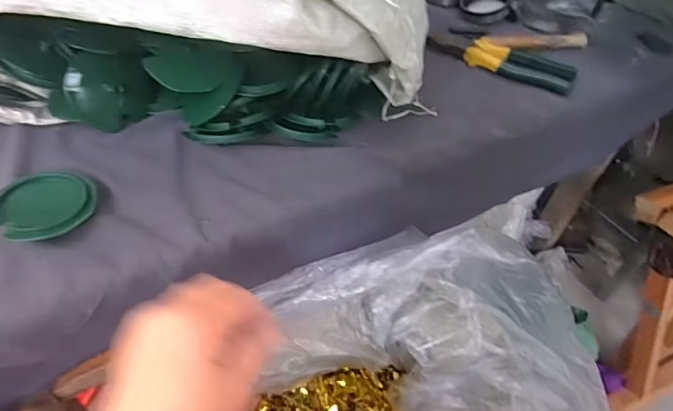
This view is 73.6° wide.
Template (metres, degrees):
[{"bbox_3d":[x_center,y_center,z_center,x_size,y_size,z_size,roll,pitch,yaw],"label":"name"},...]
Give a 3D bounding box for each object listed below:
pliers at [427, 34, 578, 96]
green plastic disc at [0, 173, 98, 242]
[{"bbox_3d":[0.206,-0.186,0.561,0.176,0.019,0.051,22,48,14],"label":"pliers"},{"bbox_3d":[-0.227,-0.001,0.348,0.072,0.005,0.058,-2,63,-16],"label":"green plastic disc"}]

